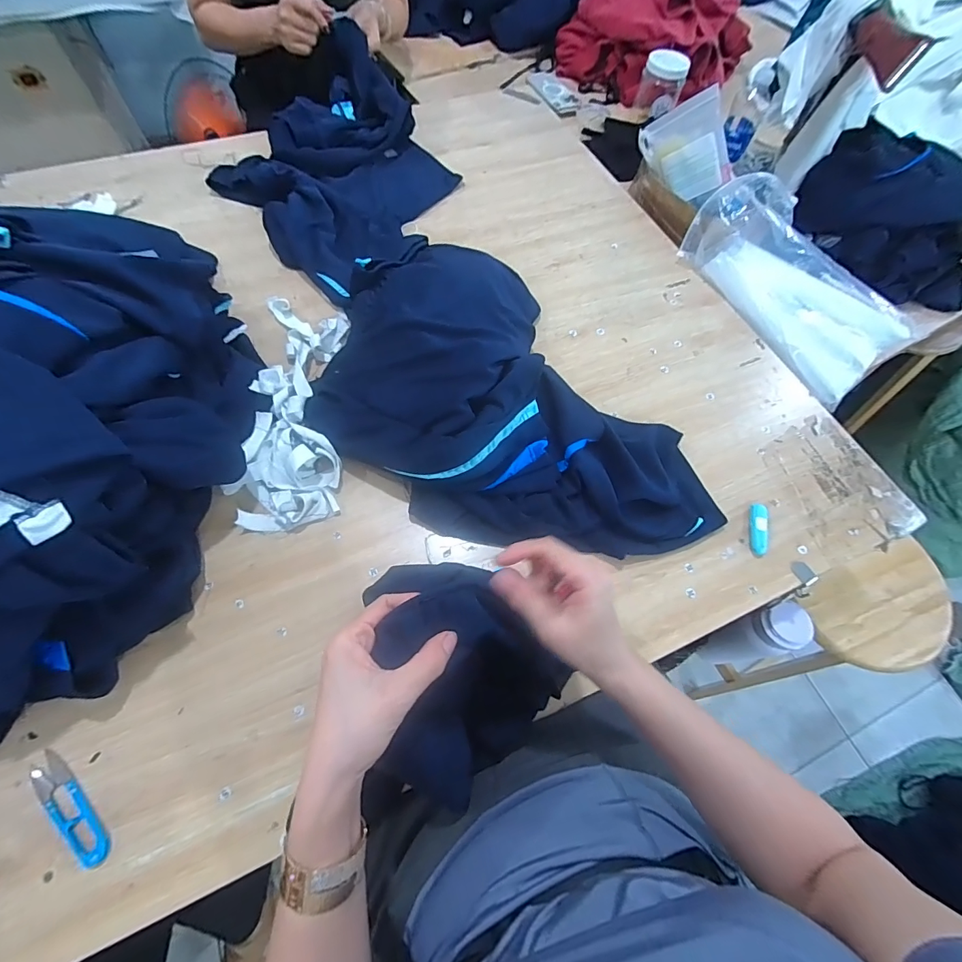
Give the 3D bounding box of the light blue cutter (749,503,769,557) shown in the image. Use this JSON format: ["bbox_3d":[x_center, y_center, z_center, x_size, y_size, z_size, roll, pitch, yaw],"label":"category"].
[{"bbox_3d":[0.360,0.061,0.556,0.021,0.011,0.073,15,66,4],"label":"light blue cutter"}]

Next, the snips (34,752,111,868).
[{"bbox_3d":[-0.397,0.315,0.415,0.122,0.011,0.027,40,70,14],"label":"snips"}]

